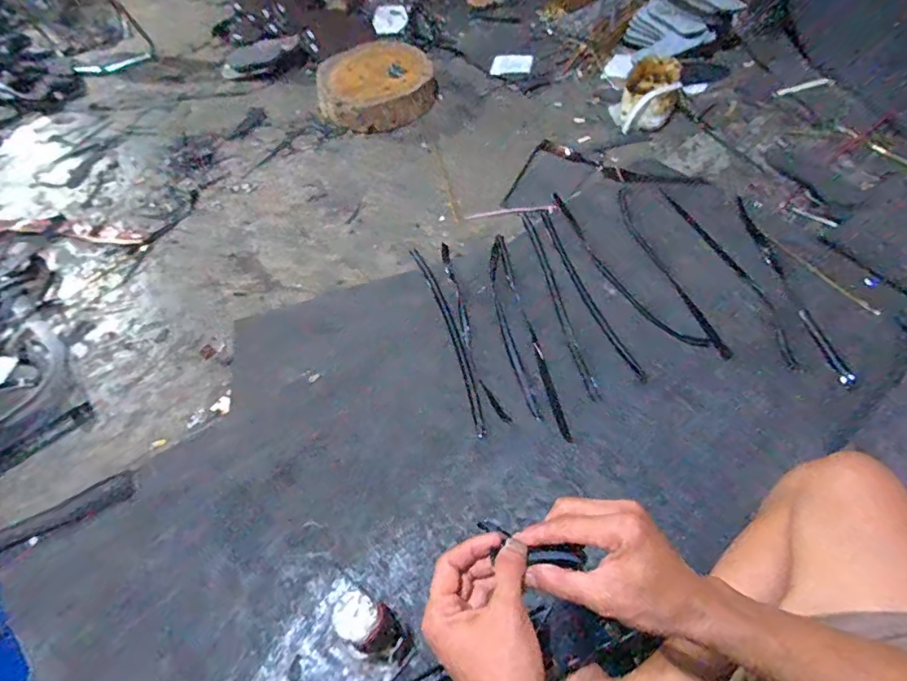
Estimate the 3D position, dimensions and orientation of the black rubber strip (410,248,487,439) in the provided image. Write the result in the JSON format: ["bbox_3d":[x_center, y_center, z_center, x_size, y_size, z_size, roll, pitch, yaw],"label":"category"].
[{"bbox_3d":[-0.013,-0.035,0.927,0.032,0.014,0.475,-16,53,-7],"label":"black rubber strip"}]

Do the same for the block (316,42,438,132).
[{"bbox_3d":[-0.214,-0.732,1.386,0.336,0.136,0.223,-18,54,-10],"label":"block"}]

